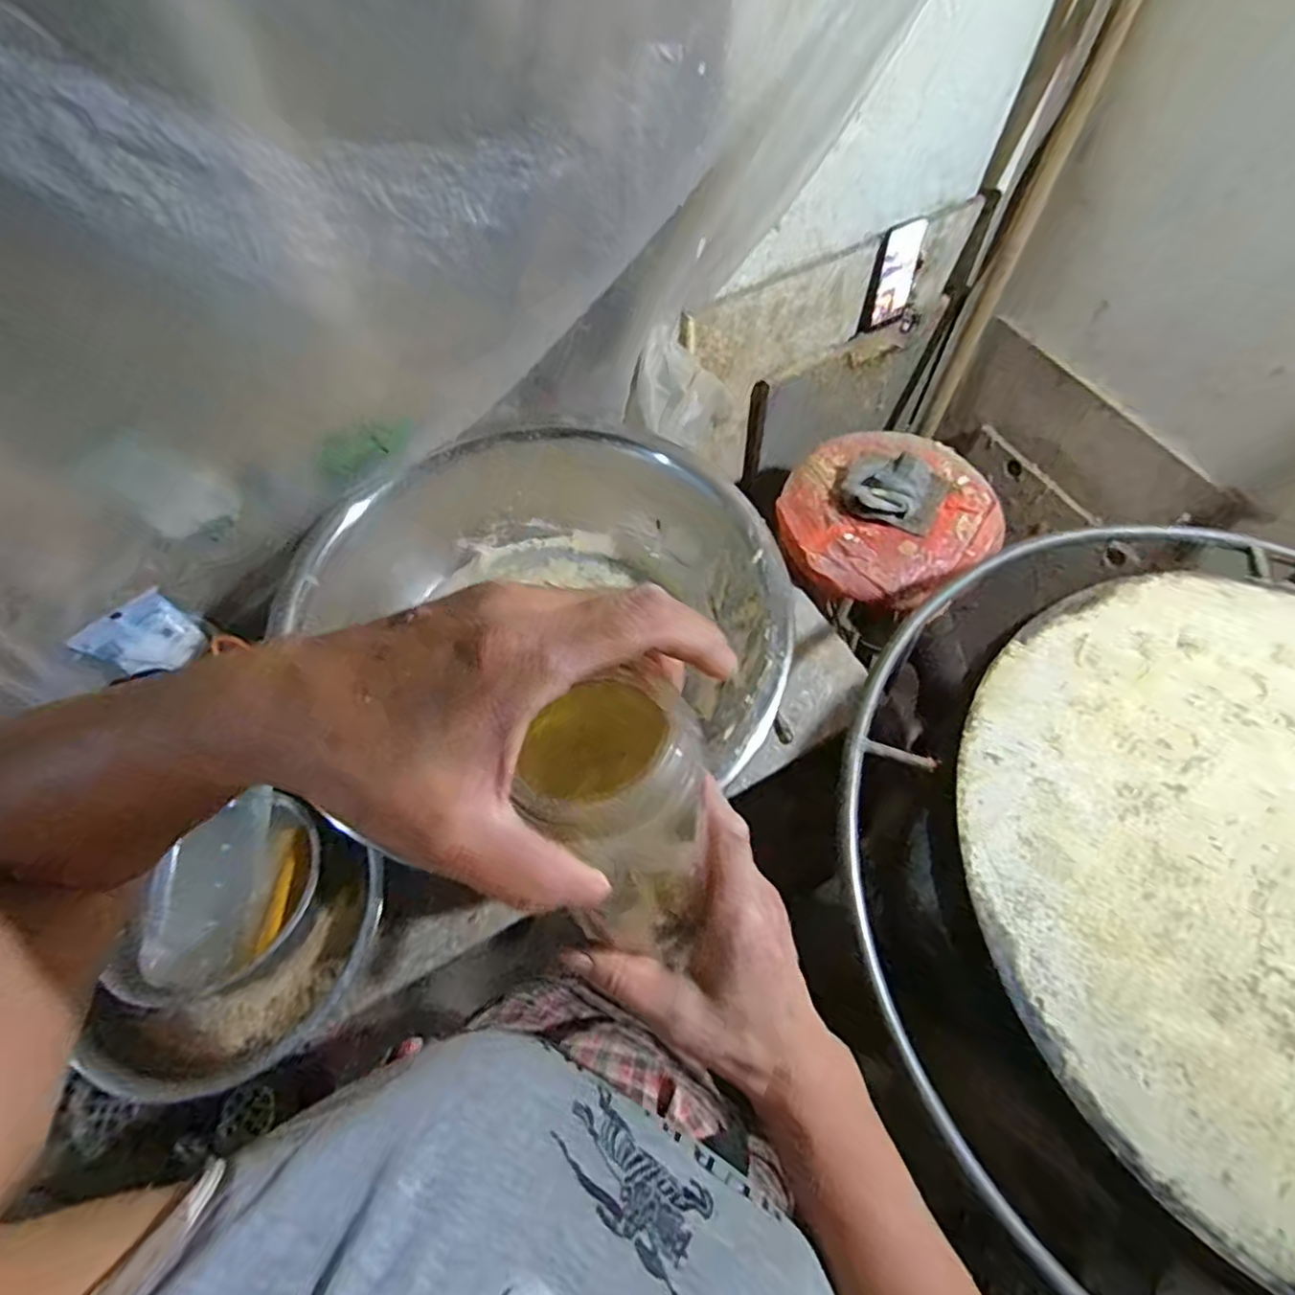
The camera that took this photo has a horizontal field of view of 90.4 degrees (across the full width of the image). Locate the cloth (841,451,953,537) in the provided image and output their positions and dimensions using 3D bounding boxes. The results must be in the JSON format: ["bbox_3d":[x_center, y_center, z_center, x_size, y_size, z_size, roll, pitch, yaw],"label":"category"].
[{"bbox_3d":[0.359,-0.231,0.936,0.142,0.039,0.121,27,65,14],"label":"cloth"}]

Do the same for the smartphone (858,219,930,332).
[{"bbox_3d":[0.394,-0.591,1.030,0.085,0.148,0.006,-17,52,-16],"label":"smartphone"}]

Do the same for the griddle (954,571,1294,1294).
[{"bbox_3d":[0.590,0.205,0.567,0.580,0.021,0.593,0,62,0],"label":"griddle"}]

